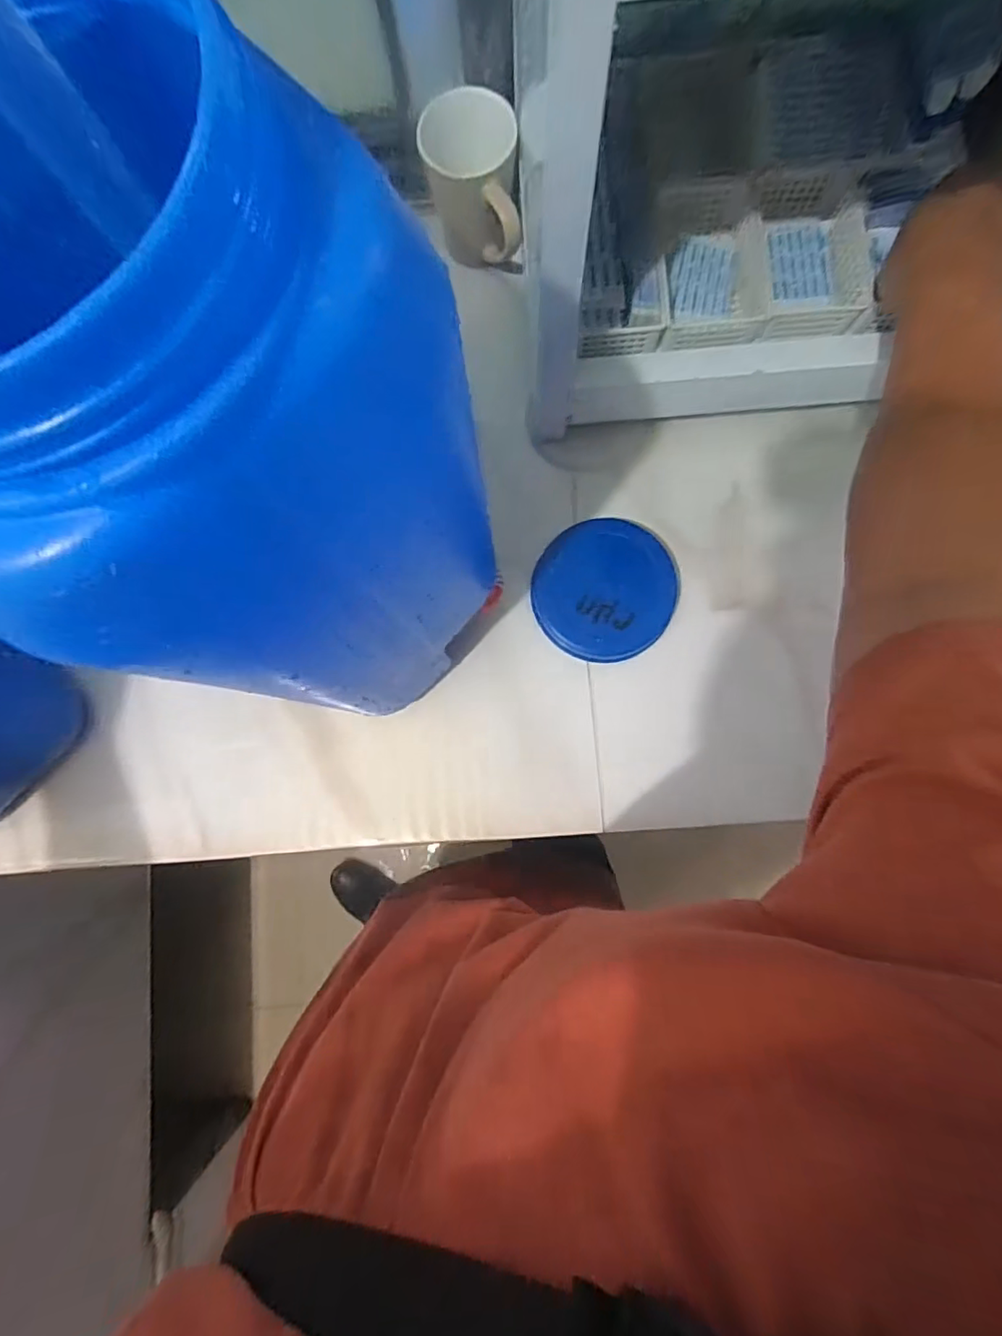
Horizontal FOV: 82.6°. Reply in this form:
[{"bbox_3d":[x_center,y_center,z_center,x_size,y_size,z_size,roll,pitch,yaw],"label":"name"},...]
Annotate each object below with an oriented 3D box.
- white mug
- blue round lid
[{"bbox_3d":[-0.024,-0.408,0.491,0.074,0.090,0.089,-6,80,1],"label":"white mug"},{"bbox_3d":[0.089,-0.067,0.490,0.118,0.027,0.117,0,80,2],"label":"blue round lid"}]

